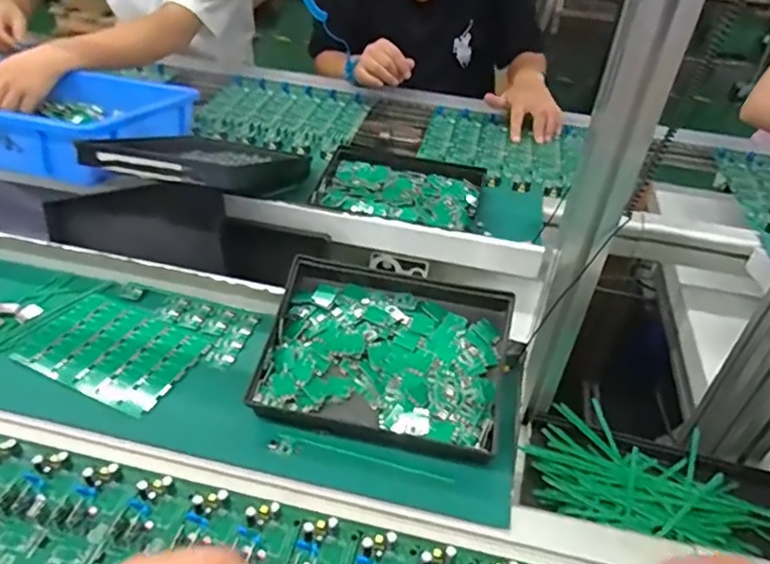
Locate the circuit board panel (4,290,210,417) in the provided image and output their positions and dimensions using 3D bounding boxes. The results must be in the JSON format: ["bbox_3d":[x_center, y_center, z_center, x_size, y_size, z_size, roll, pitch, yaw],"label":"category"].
[{"bbox_3d":[-0.277,0.069,0.608,0.167,0.005,0.108,20,42,17],"label":"circuit board panel"}]

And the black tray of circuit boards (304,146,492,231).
[{"bbox_3d":[0.025,-0.130,0.859,0.232,0.035,0.201,7,39,3],"label":"black tray of circuit boards"}]

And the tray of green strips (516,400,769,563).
[{"bbox_3d":[0.295,0.228,0.644,0.291,0.060,0.146,13,39,12],"label":"tray of green strips"}]

